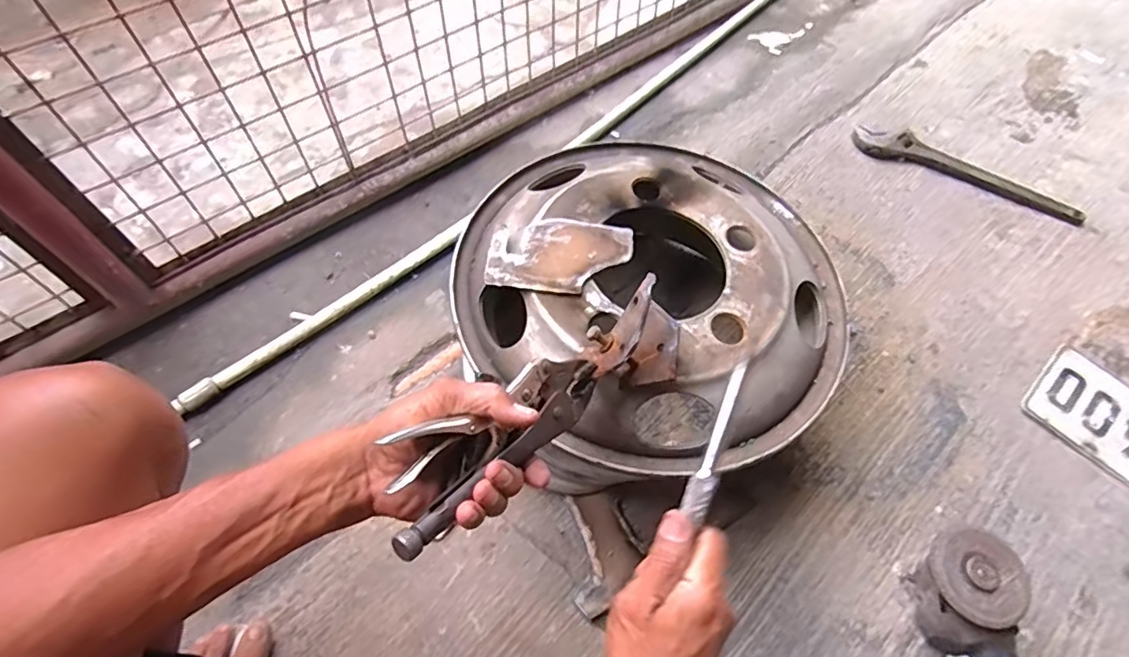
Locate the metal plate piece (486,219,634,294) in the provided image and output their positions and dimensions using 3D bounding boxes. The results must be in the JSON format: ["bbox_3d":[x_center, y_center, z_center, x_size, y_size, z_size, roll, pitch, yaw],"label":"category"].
[{"bbox_3d":[-0.002,-0.078,0.573,0.146,0.009,0.090,0,59,-3],"label":"metal plate piece"}]

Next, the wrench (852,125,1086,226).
[{"bbox_3d":[0.697,-0.281,0.964,0.376,0.023,0.083,24,61,11],"label":"wrench"}]

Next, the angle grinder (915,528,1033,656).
[{"bbox_3d":[0.426,0.346,0.541,0.084,0.085,0.285,-9,73,-8],"label":"angle grinder"}]

